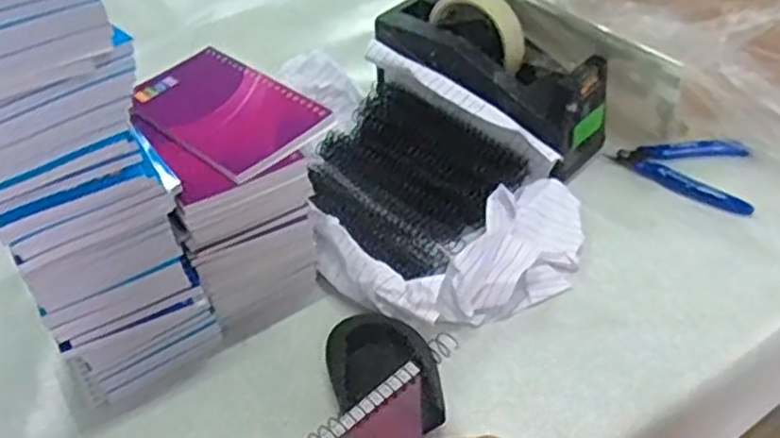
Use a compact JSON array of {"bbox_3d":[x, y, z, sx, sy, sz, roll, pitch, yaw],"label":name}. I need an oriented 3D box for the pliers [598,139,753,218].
[{"bbox_3d":[0.258,-0.048,0.623,0.113,0.013,0.077,30,52,31],"label":"pliers"}]

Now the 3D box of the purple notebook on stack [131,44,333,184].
[{"bbox_3d":[-0.109,-0.073,0.491,0.127,0.013,0.078,30,51,31],"label":"purple notebook on stack"}]

